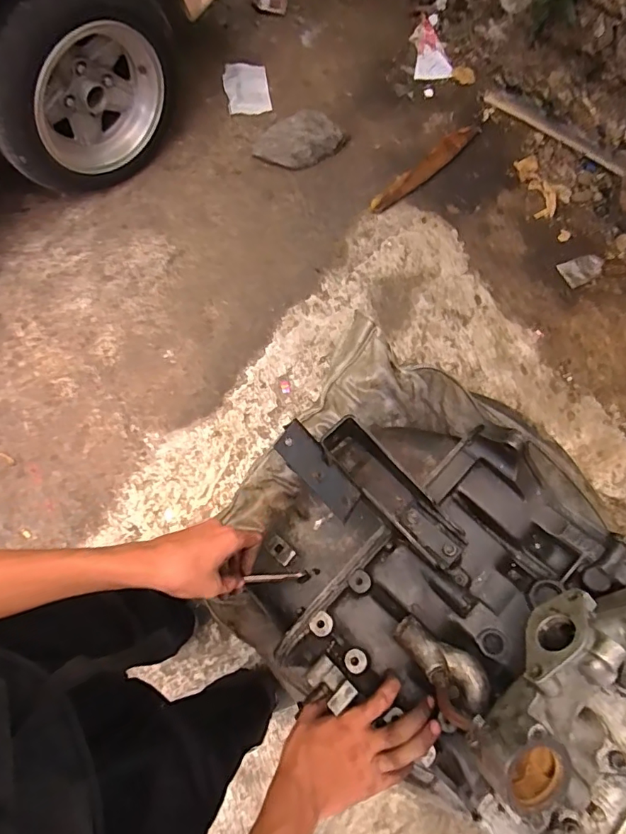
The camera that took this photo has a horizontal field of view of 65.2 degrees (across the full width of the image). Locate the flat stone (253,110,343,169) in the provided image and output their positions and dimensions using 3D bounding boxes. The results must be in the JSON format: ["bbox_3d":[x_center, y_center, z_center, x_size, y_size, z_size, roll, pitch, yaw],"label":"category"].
[{"bbox_3d":[-0.040,-0.812,1.441,0.265,0.097,0.111,-22,80,-7],"label":"flat stone"}]

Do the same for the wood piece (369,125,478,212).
[{"bbox_3d":[0.337,-0.750,1.475,0.416,0.008,0.064,-41,82,-9],"label":"wood piece"}]

